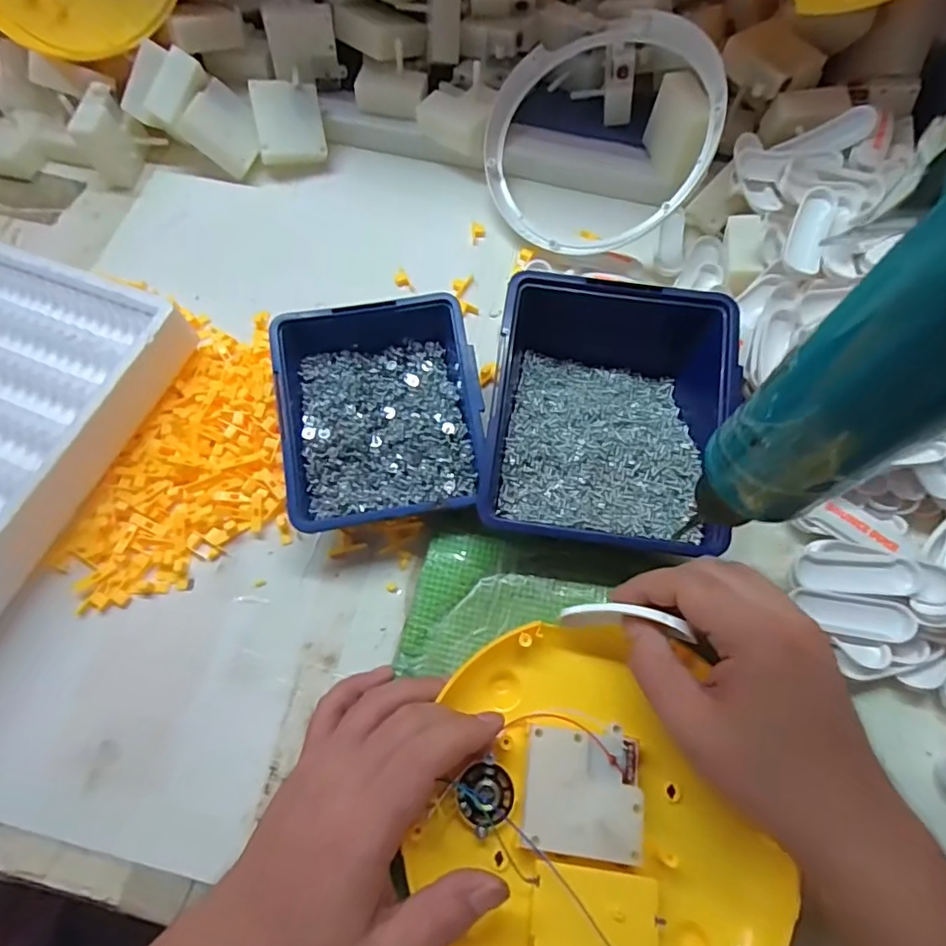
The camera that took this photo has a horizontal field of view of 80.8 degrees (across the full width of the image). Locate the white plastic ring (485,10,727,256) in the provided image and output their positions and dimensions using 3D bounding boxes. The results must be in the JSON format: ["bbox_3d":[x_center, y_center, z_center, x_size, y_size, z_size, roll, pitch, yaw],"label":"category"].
[{"bbox_3d":[0.103,-0.274,0.446,0.179,0.017,0.203,8,87,9],"label":"white plastic ring"}]

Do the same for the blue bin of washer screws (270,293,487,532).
[{"bbox_3d":[-0.057,-0.036,0.357,0.120,0.061,0.136,-7,69,-4],"label":"blue bin of washer screws"}]

